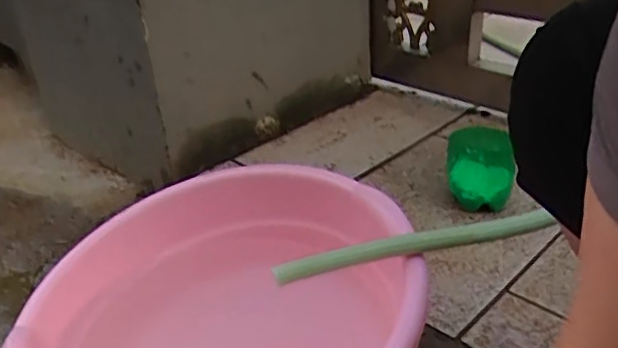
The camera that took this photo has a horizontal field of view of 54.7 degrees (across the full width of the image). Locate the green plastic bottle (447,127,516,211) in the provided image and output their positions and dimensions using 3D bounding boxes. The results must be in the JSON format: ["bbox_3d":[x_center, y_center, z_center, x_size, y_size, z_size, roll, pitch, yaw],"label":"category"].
[{"bbox_3d":[0.246,0.001,0.863,0.091,0.097,0.095,-1,34,10],"label":"green plastic bottle"}]

